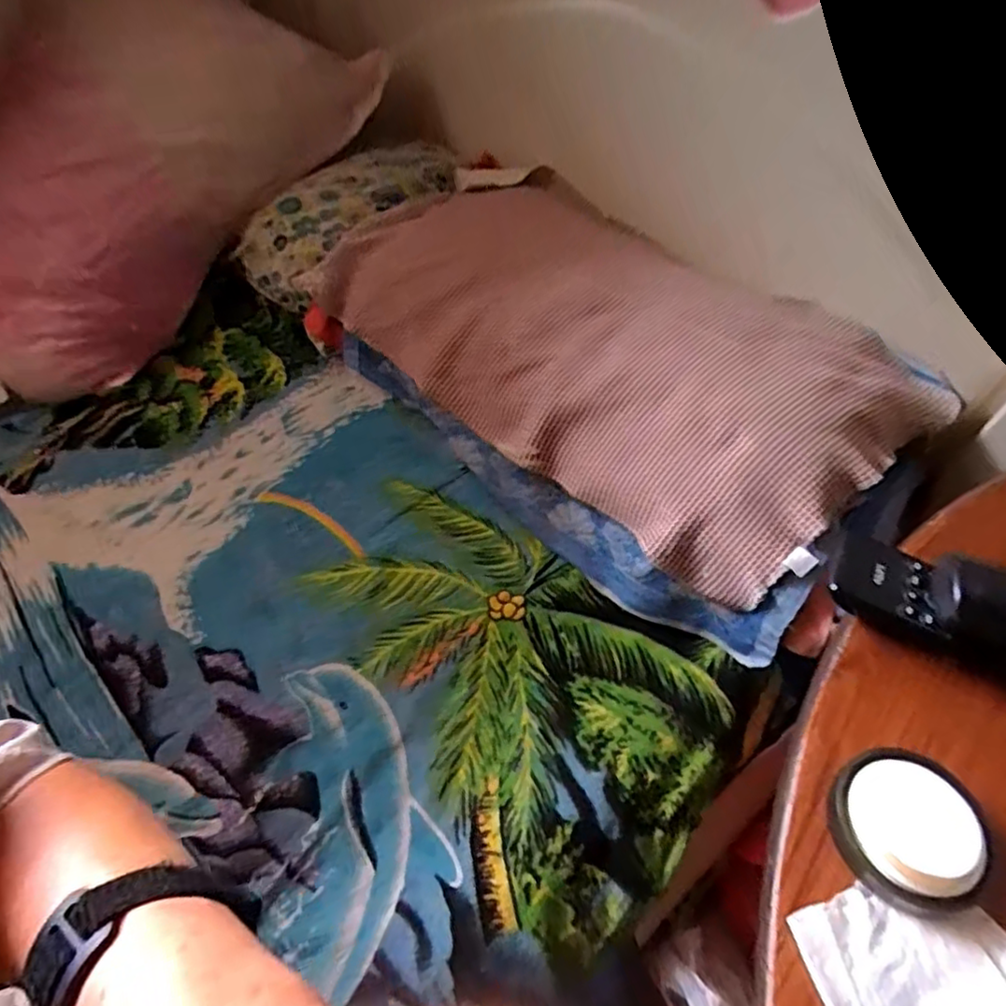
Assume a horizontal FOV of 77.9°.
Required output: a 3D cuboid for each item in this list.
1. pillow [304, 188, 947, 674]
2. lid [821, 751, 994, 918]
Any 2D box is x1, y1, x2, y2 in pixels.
[{"bbox_3d":[0.106,-0.164,0.742,0.649,0.181,0.356,35,61,22],"label":"pillow"},{"bbox_3d":[0.182,0.144,0.279,0.057,0.025,0.064,20,57,14],"label":"lid"}]

